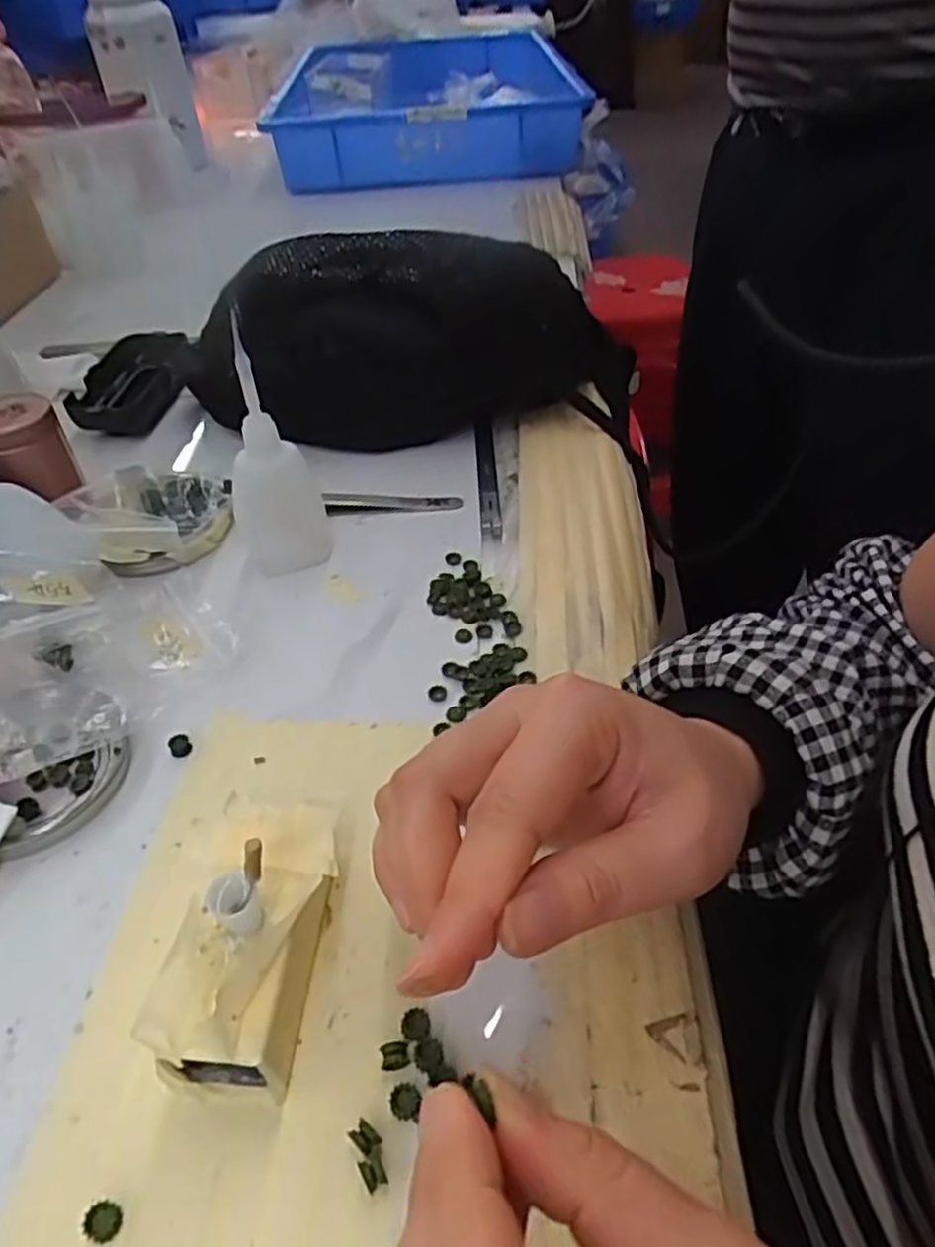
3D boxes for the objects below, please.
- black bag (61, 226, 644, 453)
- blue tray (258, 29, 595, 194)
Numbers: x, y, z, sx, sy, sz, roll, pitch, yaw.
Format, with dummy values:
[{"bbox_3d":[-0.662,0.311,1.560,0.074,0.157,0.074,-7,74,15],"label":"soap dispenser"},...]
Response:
[{"bbox_3d":[-0.080,-0.181,0.482,0.358,0.100,0.122,2,44,5],"label":"black bag"},{"bbox_3d":[-0.053,-0.710,1.041,0.350,0.076,0.577,-2,44,0],"label":"blue tray"}]

